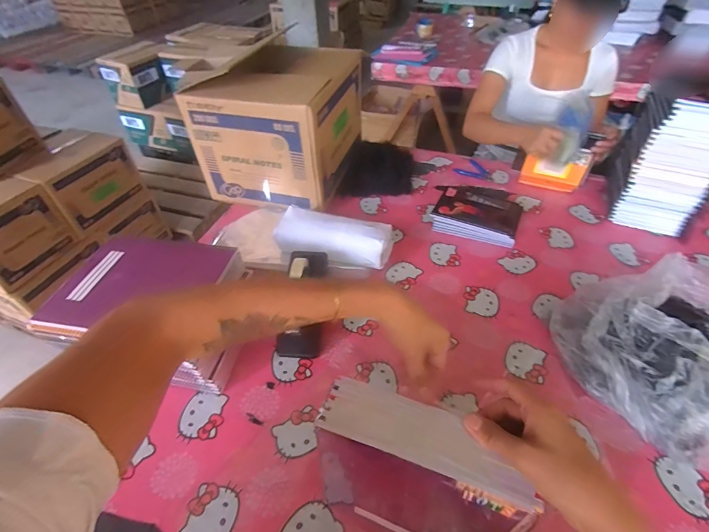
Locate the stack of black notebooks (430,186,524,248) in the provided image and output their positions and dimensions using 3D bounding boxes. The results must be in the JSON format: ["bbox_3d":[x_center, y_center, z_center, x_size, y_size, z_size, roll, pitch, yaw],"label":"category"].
[{"bbox_3d":[0.320,-0.134,0.941,0.211,0.042,0.179,17,48,15],"label":"stack of black notebooks"}]

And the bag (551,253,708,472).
[{"bbox_3d":[0.507,0.135,0.583,0.220,0.174,0.297,-31,54,-27],"label":"bag"}]

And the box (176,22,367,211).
[{"bbox_3d":[-0.182,-0.404,1.020,0.339,0.273,0.428,15,48,13],"label":"box"}]

